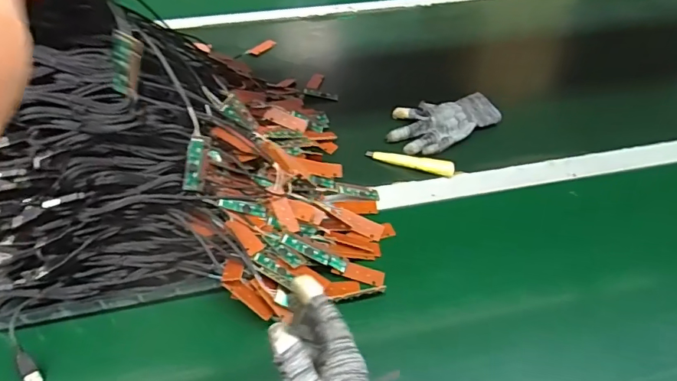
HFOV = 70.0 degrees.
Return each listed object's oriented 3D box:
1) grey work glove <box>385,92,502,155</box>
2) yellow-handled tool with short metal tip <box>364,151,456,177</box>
[{"bbox_3d":[0.154,-0.110,0.740,0.172,0.029,0.106,-25,50,-22],"label":"grey work glove"},{"bbox_3d":[0.099,-0.040,0.677,0.123,0.012,0.021,12,47,12],"label":"yellow-handled tool with short metal tip"}]

